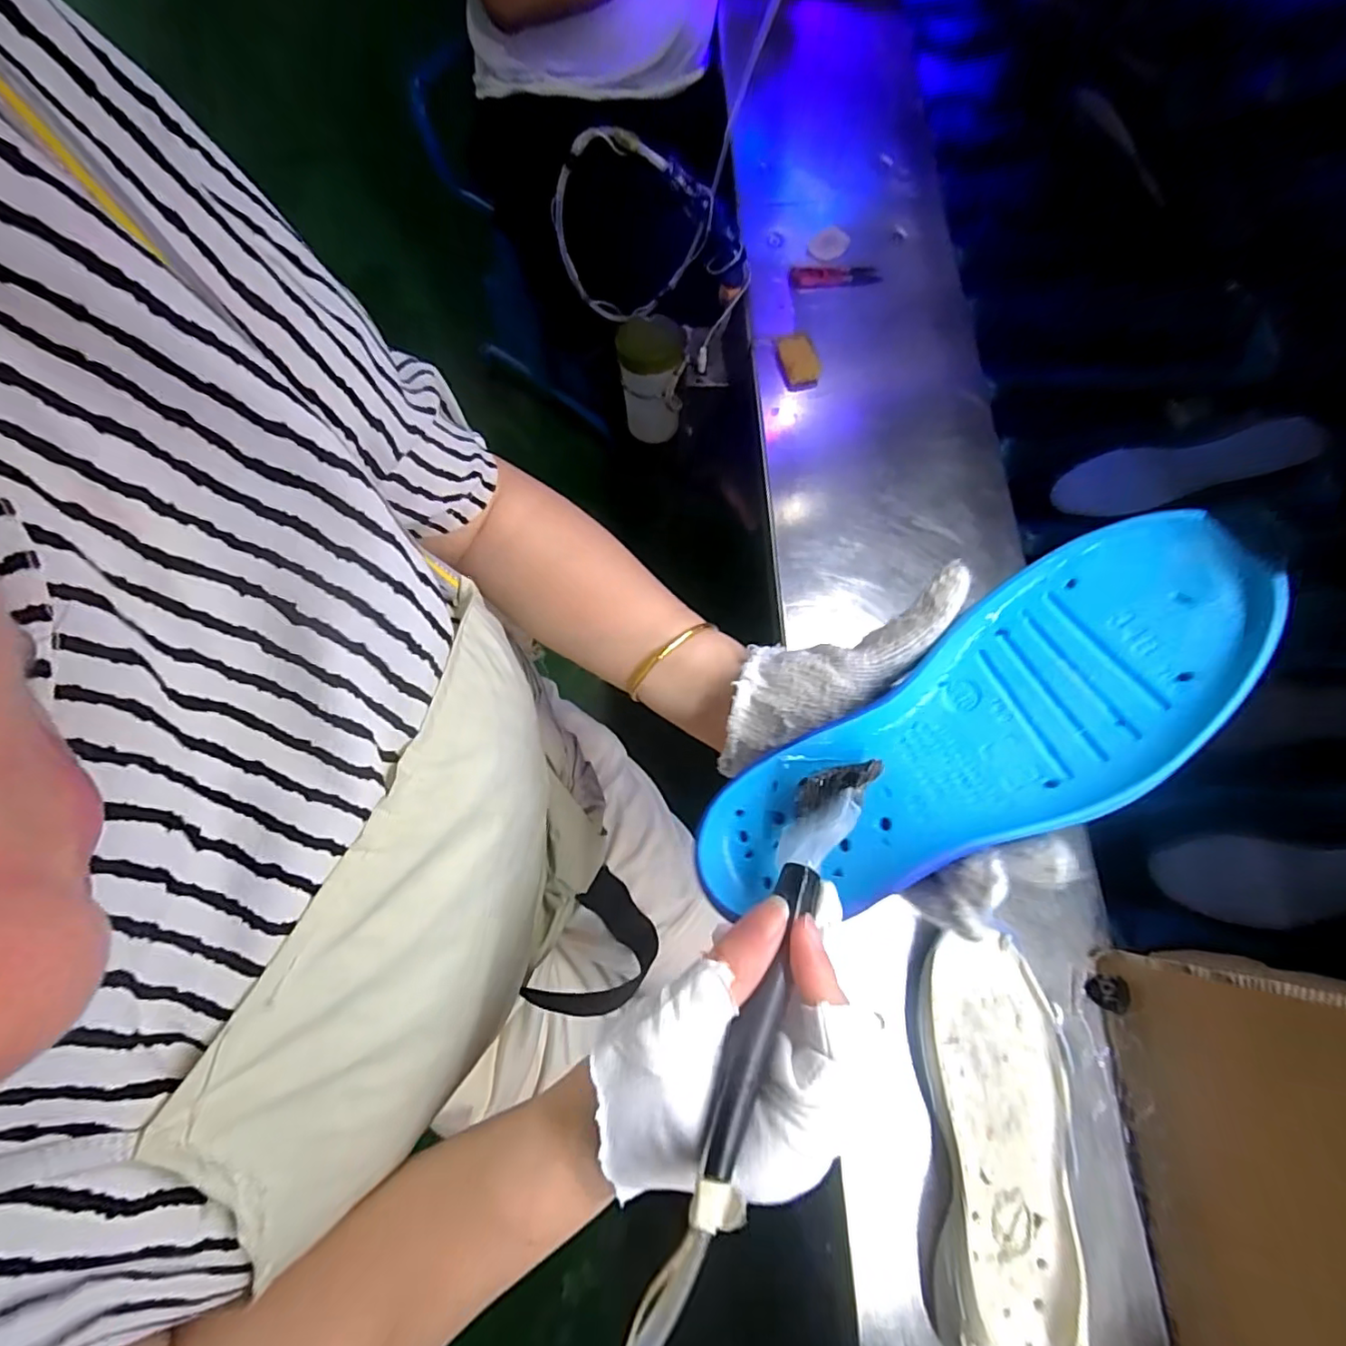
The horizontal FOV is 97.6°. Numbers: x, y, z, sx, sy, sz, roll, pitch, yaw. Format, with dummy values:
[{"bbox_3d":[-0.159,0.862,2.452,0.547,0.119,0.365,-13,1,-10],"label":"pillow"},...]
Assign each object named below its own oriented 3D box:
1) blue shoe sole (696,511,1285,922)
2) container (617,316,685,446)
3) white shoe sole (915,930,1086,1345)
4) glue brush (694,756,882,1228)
[{"bbox_3d":[0.114,0.030,0.240,0.228,0.024,0.082,-35,76,15],"label":"blue shoe sole"},{"bbox_3d":[-0.026,-0.356,0.715,0.073,0.128,0.075,7,74,0],"label":"container"},{"bbox_3d":[0.225,0.327,0.400,0.092,0.030,0.261,4,74,-1],"label":"white shoe sole"},{"bbox_3d":[0.041,0.103,0.217,0.021,0.031,0.159,24,58,5],"label":"glue brush"}]

